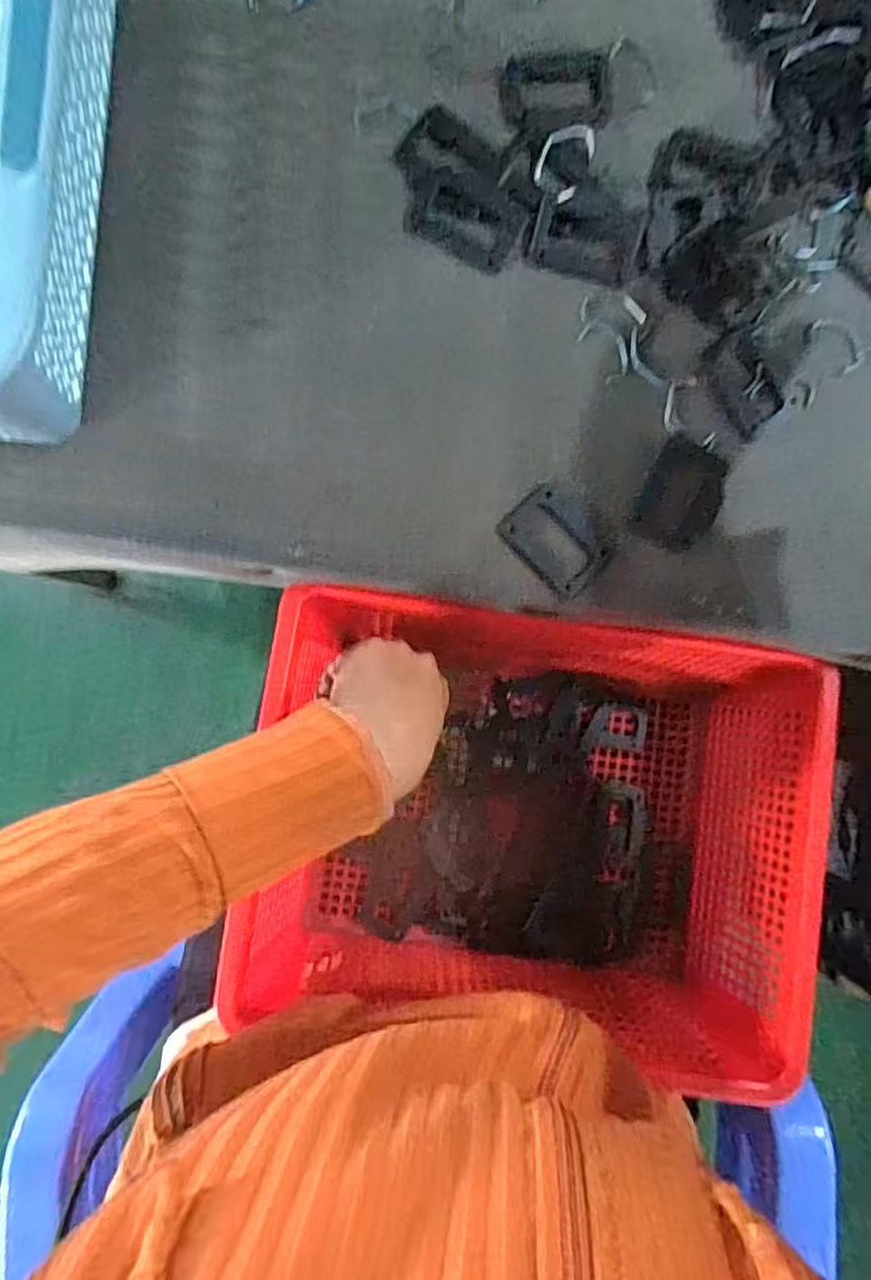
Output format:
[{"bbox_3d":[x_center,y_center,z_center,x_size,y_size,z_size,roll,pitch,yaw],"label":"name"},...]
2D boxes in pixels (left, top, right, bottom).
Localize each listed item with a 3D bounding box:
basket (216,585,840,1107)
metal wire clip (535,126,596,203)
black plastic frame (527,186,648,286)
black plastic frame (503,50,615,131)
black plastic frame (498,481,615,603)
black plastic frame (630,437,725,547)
[{"bbox_3d":[0.054,0.112,0.403,0.292,0.108,0.195,9,88,-1],"label":"basket"},{"bbox_3d":[0.063,-0.235,0.334,0.025,0.006,0.042,27,87,-1],"label":"metal wire clip"},{"bbox_3d":[0.075,-0.198,0.333,0.052,0.004,0.041,15,87,-1],"label":"black plastic frame"},{"bbox_3d":[0.061,-0.270,0.336,0.056,0.004,0.036,-8,88,-2],"label":"black plastic frame"},{"bbox_3d":[0.061,-0.050,0.334,0.041,0.004,0.052,-42,90,-3],"label":"black plastic frame"},{"bbox_3d":[0.123,-0.072,0.339,0.037,0.004,0.052,24,87,-1],"label":"black plastic frame"}]

